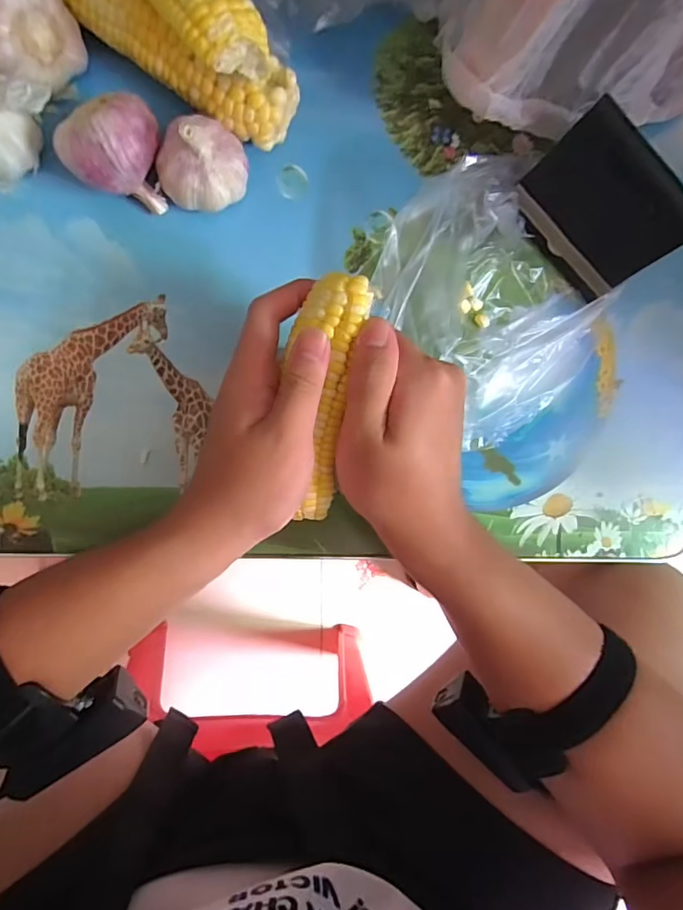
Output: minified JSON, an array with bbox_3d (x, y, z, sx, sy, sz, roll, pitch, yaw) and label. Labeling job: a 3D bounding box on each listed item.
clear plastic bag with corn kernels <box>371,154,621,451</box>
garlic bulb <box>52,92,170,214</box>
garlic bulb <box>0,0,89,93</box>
[{"bbox_3d":[0.100,-0.107,0.315,0.137,0.044,0.153,-42,96,-7],"label":"clear plastic bag with corn kernels"},{"bbox_3d":[-0.129,-0.169,0.269,0.050,0.054,0.042,-3,90,-10],"label":"garlic bulb"},{"bbox_3d":[-0.173,-0.233,0.258,0.052,0.042,0.044,-33,95,-8],"label":"garlic bulb"}]

